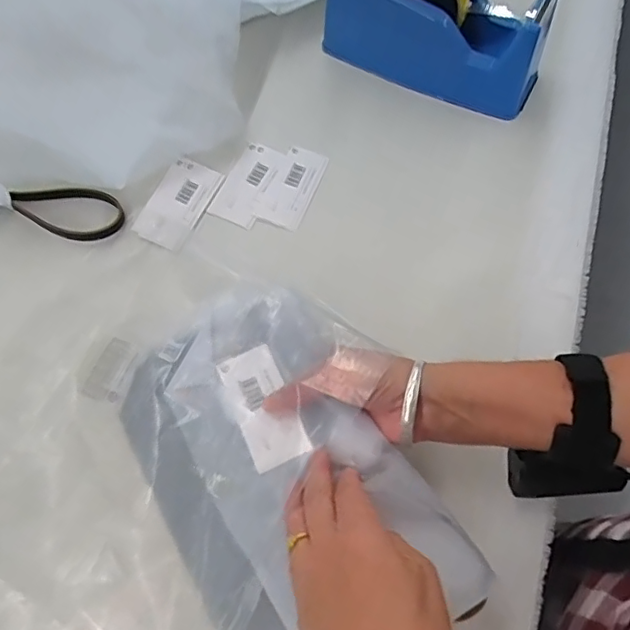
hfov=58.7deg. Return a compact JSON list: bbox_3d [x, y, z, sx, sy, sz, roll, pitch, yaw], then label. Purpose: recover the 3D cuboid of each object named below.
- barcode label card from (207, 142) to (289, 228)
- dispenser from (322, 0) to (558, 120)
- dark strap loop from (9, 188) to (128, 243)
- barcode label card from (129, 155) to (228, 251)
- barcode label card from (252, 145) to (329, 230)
[{"bbox_3d":[-0.061,-0.121,0.513,0.042,0.004,0.084,21,70,10],"label":"barcode label card"},{"bbox_3d":[0.111,-0.270,0.509,0.202,0.102,0.074,27,71,12],"label":"dispenser"},{"bbox_3d":[-0.223,-0.092,0.500,0.099,0.012,0.047,7,68,5],"label":"dark strap loop"},{"bbox_3d":[-0.123,-0.101,0.504,0.056,0.007,0.087,23,69,15],"label":"barcode label card"},{"bbox_3d":[-0.020,-0.118,0.509,0.042,0.004,0.080,22,70,10],"label":"barcode label card"}]

